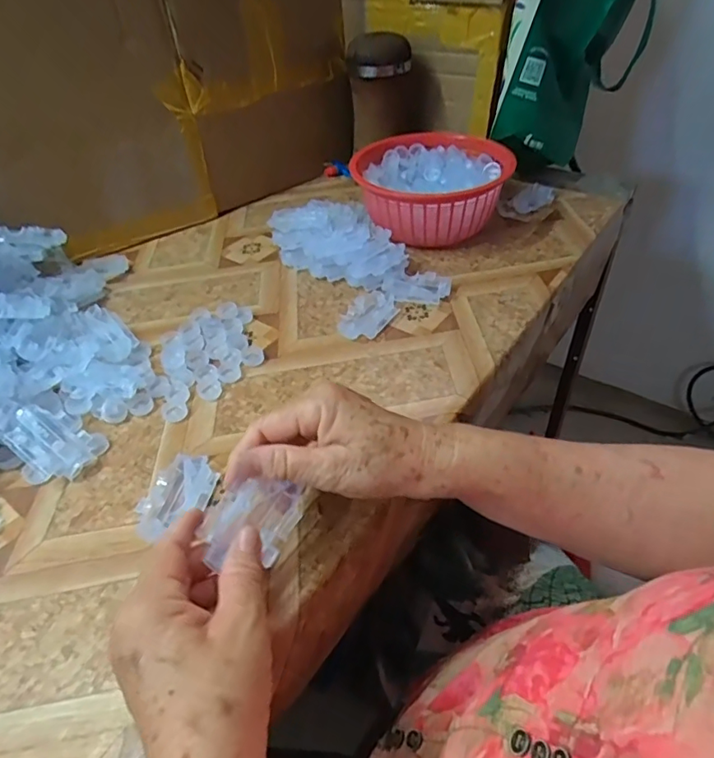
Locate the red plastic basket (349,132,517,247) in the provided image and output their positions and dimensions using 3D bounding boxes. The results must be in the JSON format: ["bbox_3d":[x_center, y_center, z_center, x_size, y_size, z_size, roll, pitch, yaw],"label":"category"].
[{"bbox_3d":[0.091,-0.231,0.674,0.176,0.079,0.199,4,41,9],"label":"red plastic basket"}]

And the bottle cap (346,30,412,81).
[{"bbox_3d":[0.033,-0.459,0.768,0.093,0.027,0.090,-3,66,-6],"label":"bottle cap"}]

